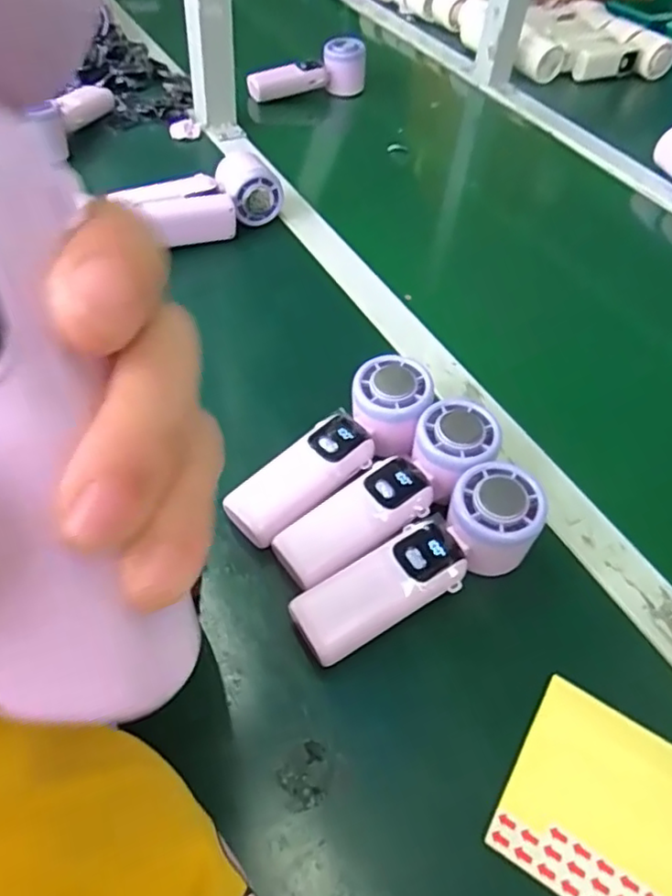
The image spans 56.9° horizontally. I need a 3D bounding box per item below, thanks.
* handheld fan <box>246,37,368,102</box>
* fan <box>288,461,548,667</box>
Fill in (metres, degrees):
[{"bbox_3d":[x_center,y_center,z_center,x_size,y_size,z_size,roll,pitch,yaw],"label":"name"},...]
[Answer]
[{"bbox_3d":[-0.037,-0.521,0.859,0.160,0.066,0.047,-22,56,-22],"label":"handheld fan"},{"bbox_3d":[0.055,0.073,0.384,0.167,0.050,0.058,-30,58,-10],"label":"fan"}]

